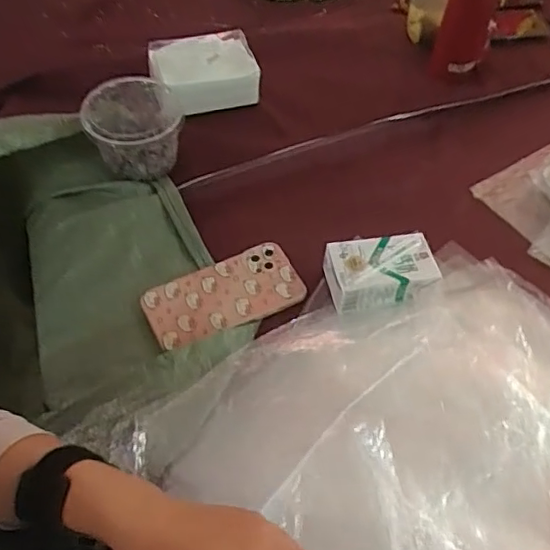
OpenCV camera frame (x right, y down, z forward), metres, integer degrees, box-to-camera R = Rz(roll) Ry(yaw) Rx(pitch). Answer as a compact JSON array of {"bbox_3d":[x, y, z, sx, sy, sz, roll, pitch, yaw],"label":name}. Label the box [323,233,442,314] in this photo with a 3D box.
[{"bbox_3d":[0.112,-0.002,0.615,0.109,0.041,0.067,-5,54,-7],"label":"box"}]

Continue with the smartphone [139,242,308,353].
[{"bbox_3d":[-0.053,0.021,0.609,0.161,0.011,0.081,-22,58,-19],"label":"smartphone"}]

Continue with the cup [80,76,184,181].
[{"bbox_3d":[-0.165,-0.179,0.686,0.113,0.086,0.097,-9,55,-10],"label":"cup"}]

